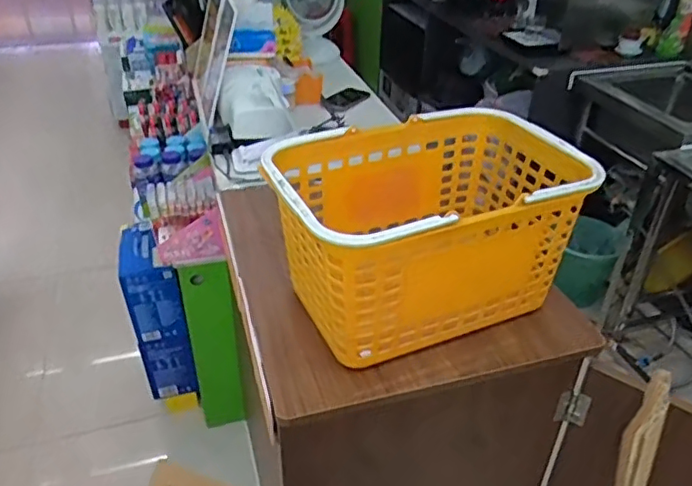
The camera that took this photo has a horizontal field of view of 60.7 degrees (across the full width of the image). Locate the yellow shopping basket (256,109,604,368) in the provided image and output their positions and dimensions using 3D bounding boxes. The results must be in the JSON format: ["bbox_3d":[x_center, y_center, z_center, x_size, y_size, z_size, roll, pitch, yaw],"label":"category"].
[{"bbox_3d":[0.121,-0.025,0.899,0.428,0.239,0.289,-17,39,-17],"label":"yellow shopping basket"}]

